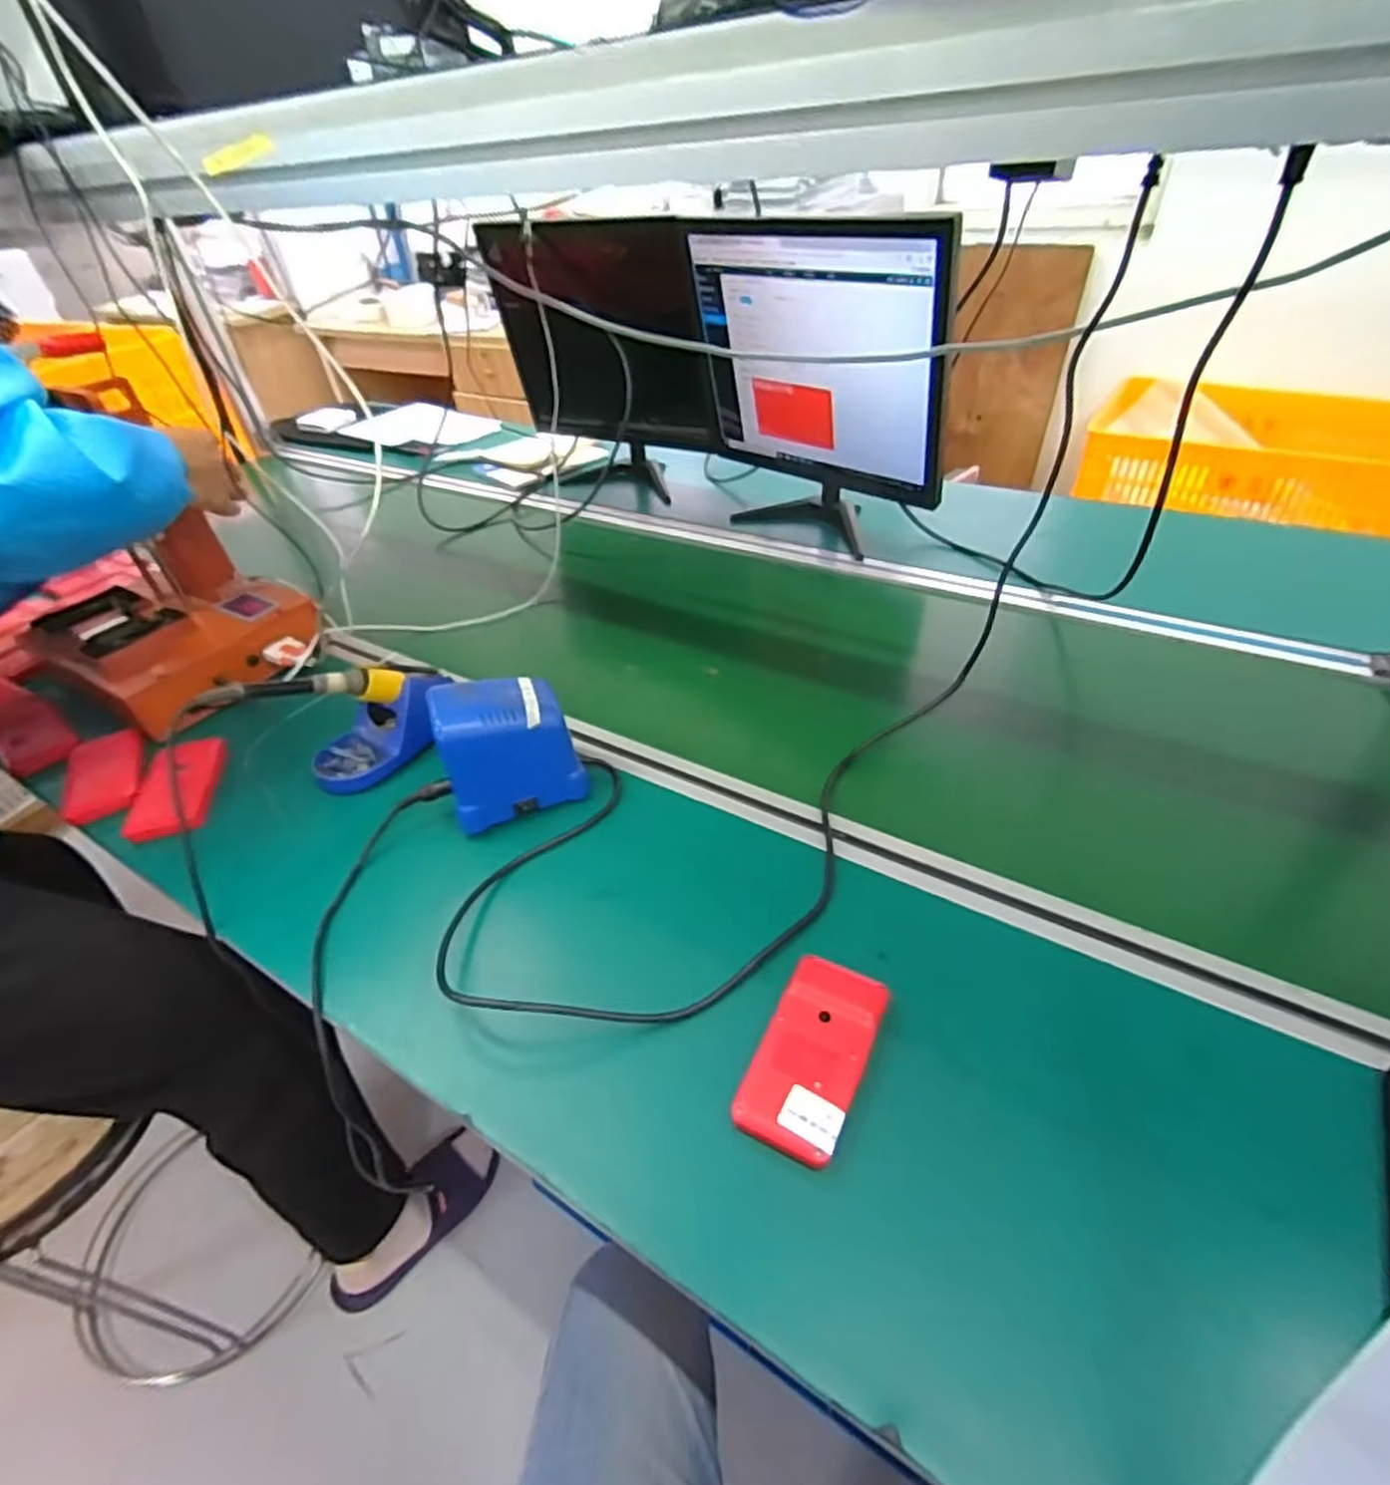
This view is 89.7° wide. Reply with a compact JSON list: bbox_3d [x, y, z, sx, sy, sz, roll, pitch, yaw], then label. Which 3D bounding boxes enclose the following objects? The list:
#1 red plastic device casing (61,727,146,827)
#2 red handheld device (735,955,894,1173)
[{"bbox_3d":[-0.592,0.028,0.702,0.068,0.018,0.128,-24,45,-20],"label":"red plastic device casing"},{"bbox_3d":[0.075,0.197,0.441,0.061,0.023,0.120,18,47,24],"label":"red handheld device"}]

